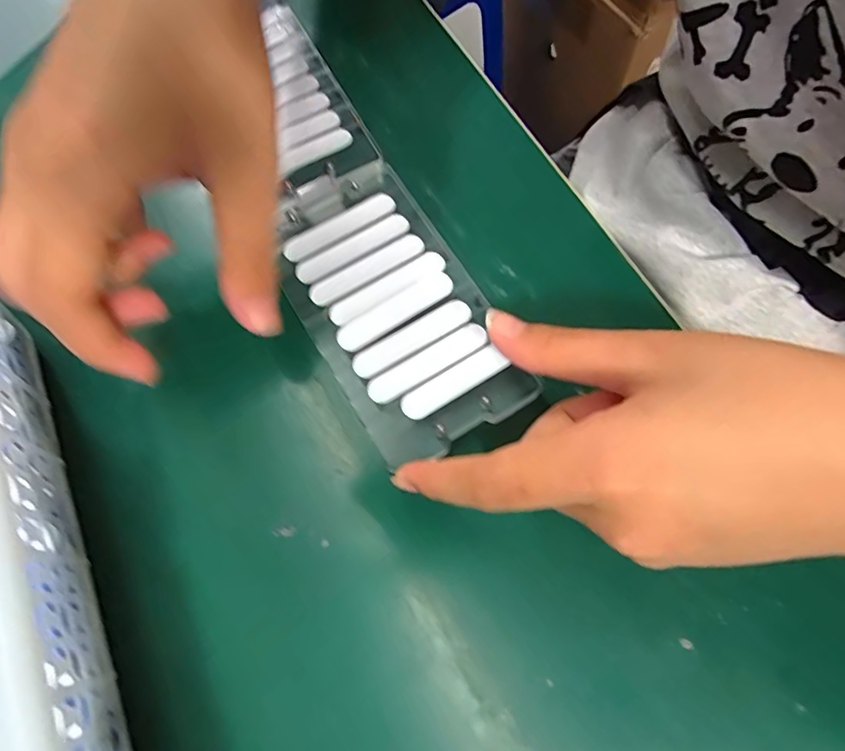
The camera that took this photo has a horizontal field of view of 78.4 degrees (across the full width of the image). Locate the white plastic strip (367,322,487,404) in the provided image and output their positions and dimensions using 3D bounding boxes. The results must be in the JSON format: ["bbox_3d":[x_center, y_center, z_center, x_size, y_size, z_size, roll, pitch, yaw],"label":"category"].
[{"bbox_3d":[0.002,-0.006,0.201,0.050,0.004,0.012,-31,74,-8],"label":"white plastic strip"}]

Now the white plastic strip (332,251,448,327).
[{"bbox_3d":[-0.015,-0.037,0.211,0.051,0.004,0.011,-30,74,-8],"label":"white plastic strip"}]

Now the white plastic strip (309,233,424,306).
[{"bbox_3d":[-0.023,-0.045,0.214,0.051,0.004,0.011,-30,74,-8],"label":"white plastic strip"}]

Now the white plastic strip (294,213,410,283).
[{"bbox_3d":[-0.030,-0.055,0.217,0.051,0.004,0.011,-30,74,-8],"label":"white plastic strip"}]

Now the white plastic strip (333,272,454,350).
[{"bbox_3d":[-0.011,-0.027,0.208,0.051,0.004,0.012,-32,75,-9],"label":"white plastic strip"}]

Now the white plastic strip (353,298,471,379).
[{"bbox_3d":[-0.004,-0.016,0.205,0.051,0.004,0.012,-31,74,-8],"label":"white plastic strip"}]

